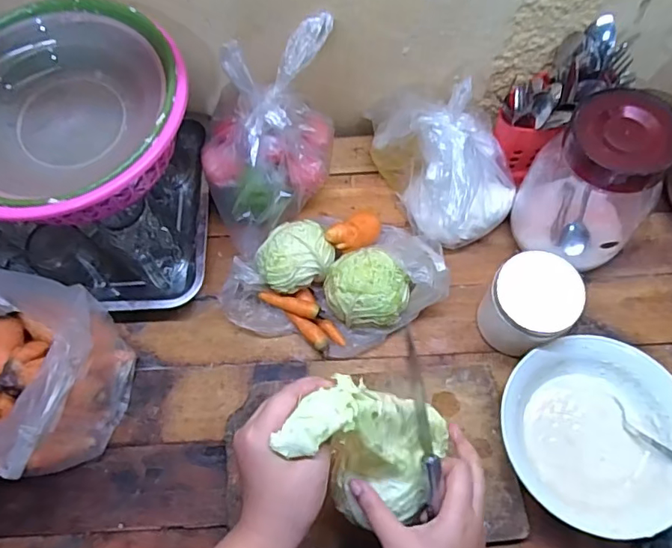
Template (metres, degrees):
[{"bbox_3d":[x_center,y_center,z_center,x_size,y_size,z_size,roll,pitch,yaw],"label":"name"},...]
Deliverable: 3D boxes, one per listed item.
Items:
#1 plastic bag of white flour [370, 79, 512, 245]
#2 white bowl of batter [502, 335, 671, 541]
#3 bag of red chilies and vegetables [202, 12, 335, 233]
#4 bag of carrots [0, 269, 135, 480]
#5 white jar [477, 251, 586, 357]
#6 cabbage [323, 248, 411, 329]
[{"bbox_3d":[0.135,-0.133,0.616,0.120,0.131,0.163,-28,69,-11],"label":"plastic bag of white flour"},{"bbox_3d":[0.260,0.160,0.531,0.181,0.067,0.179,0,67,1],"label":"white bowl of batter"},{"bbox_3d":[-0.079,-0.169,0.606,0.139,0.151,0.183,2,67,2],"label":"bag of red chilies and vegetables"},{"bbox_3d":[-0.349,0.084,0.485,0.218,0.246,0.176,3,67,2],"label":"bag of carrots"},{"bbox_3d":[0.206,0.038,0.572,0.088,0.112,0.081,0,67,1],"label":"white jar"},{"bbox_3d":[0.036,0.019,0.603,0.093,0.074,0.080,6,67,3],"label":"cabbage"}]

